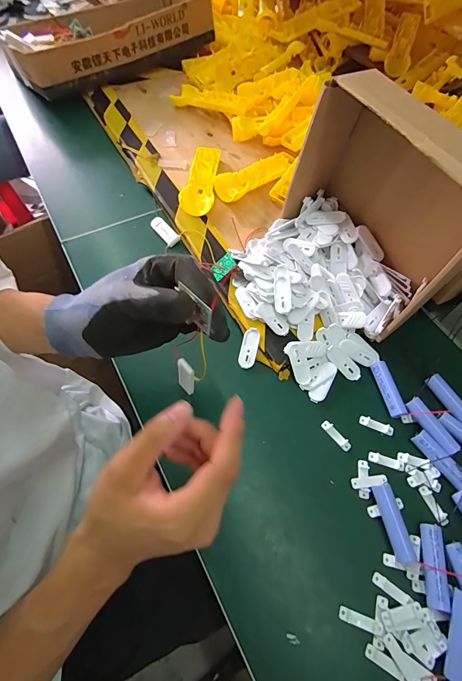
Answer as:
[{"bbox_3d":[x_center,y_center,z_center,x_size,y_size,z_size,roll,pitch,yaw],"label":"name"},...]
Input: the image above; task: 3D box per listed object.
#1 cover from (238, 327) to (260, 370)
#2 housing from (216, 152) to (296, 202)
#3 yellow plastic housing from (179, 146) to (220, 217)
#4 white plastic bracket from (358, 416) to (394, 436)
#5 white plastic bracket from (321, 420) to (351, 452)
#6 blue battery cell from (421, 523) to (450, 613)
[{"bbox_3d":[0.022,0.010,0.411,0.020,0.004,0.051,12,77,4],"label":"cover"},{"bbox_3d":[0.042,-0.277,0.558,0.155,0.024,0.048,-32,67,-20],"label":"housing"},{"bbox_3d":[-0.047,-0.265,0.541,0.049,0.022,0.163,7,60,1],"label":"yellow plastic housing"},{"bbox_3d":[0.164,0.095,0.374,0.037,0.004,0.011,23,62,10],"label":"white plastic bracket"},{"bbox_3d":[0.116,0.104,0.364,0.010,0.004,0.038,-34,67,-20],"label":"white plastic bracket"},{"bbox_3d":[0.183,0.203,0.300,0.017,0.015,0.064,12,60,3],"label":"blue battery cell"}]

